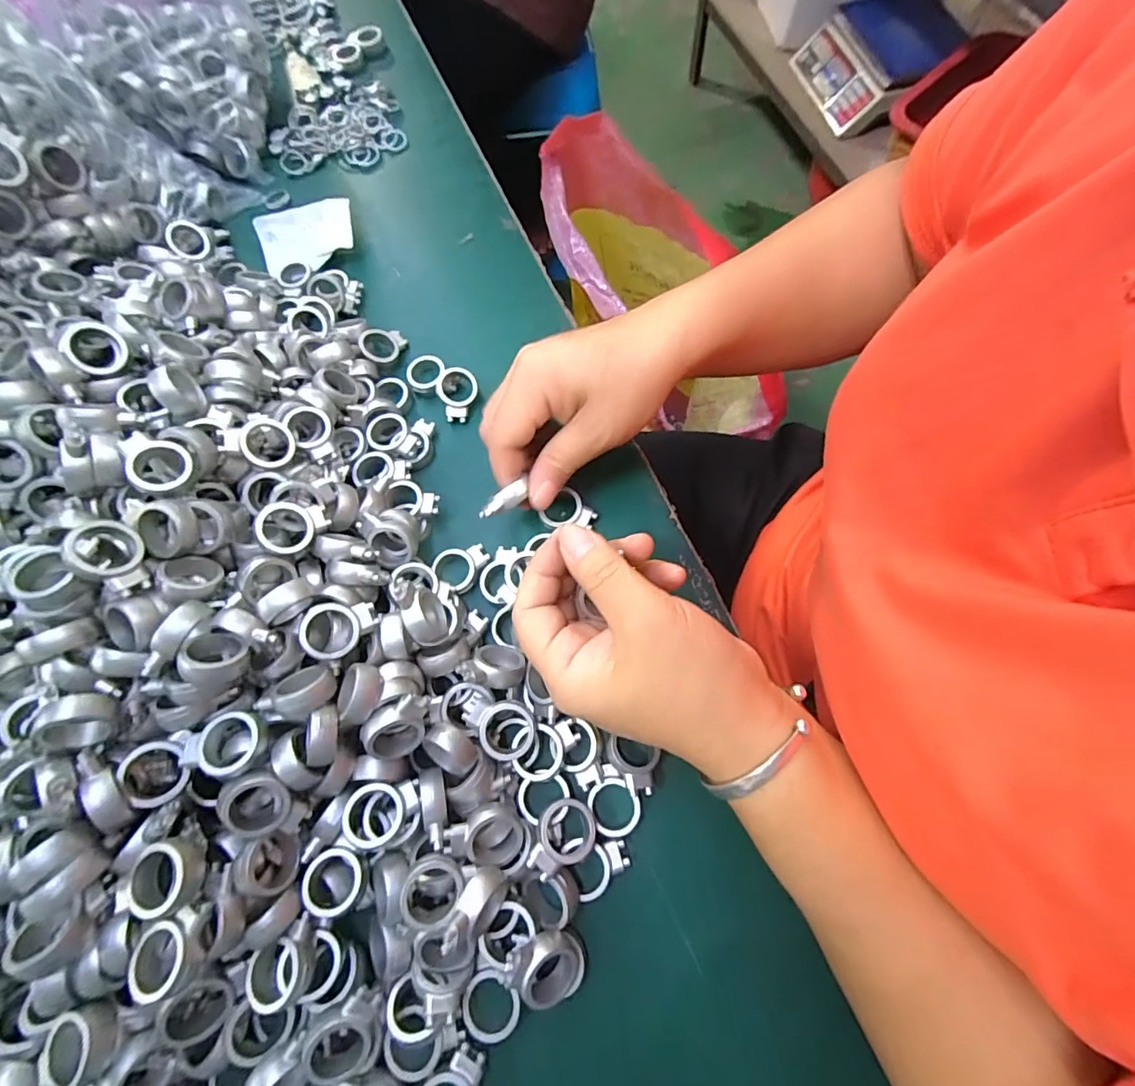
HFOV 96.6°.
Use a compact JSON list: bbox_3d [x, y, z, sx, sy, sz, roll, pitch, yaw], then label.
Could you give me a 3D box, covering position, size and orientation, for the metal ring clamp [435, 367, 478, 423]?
[{"bbox_3d":[-0.070,-0.096,0.327,0.025,0.016,0.031,-17,71,-2],"label":"metal ring clamp"}]

